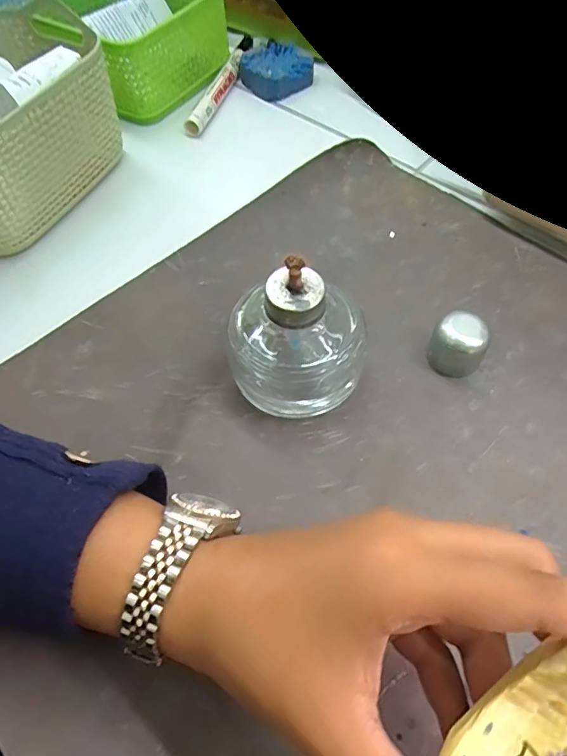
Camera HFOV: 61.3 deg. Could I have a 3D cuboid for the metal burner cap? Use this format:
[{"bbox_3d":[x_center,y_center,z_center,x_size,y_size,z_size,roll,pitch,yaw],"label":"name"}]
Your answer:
[{"bbox_3d":[0.097,-0.017,0.266,0.028,0.030,0.023,34,67,20],"label":"metal burner cap"}]

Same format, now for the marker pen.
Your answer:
[{"bbox_3d":[-0.053,-0.262,0.419,0.013,0.010,0.140,14,62,11],"label":"marker pen"}]

